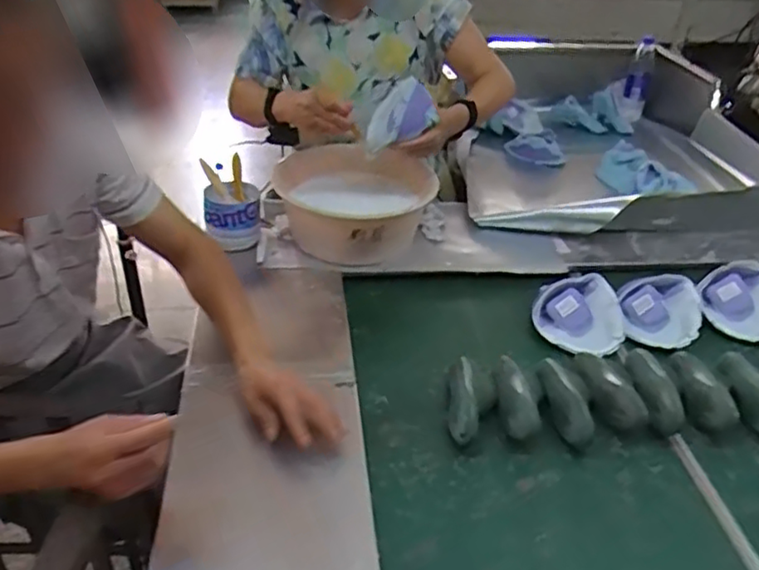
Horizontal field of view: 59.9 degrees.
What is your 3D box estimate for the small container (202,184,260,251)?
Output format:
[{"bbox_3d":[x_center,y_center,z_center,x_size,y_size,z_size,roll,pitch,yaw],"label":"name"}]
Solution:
[{"bbox_3d":[-0.270,-0.129,1.229,0.106,0.097,0.111,-8,36,-13],"label":"small container"}]

